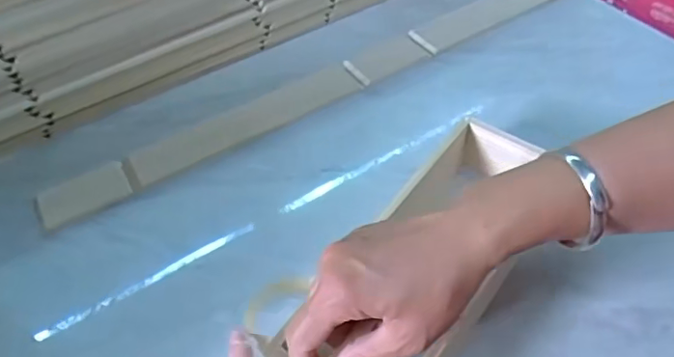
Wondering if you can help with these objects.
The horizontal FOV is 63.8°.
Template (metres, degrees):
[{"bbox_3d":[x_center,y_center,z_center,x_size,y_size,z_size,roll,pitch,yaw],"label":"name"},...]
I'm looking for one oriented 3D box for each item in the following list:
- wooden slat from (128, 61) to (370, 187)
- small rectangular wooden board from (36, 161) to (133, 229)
[{"bbox_3d":[-0.096,-0.070,0.617,0.276,0.006,0.060,-25,50,-15],"label":"wooden slat"},{"bbox_3d":[-0.264,0.015,0.563,0.090,0.005,0.058,-25,50,-15],"label":"small rectangular wooden board"}]

